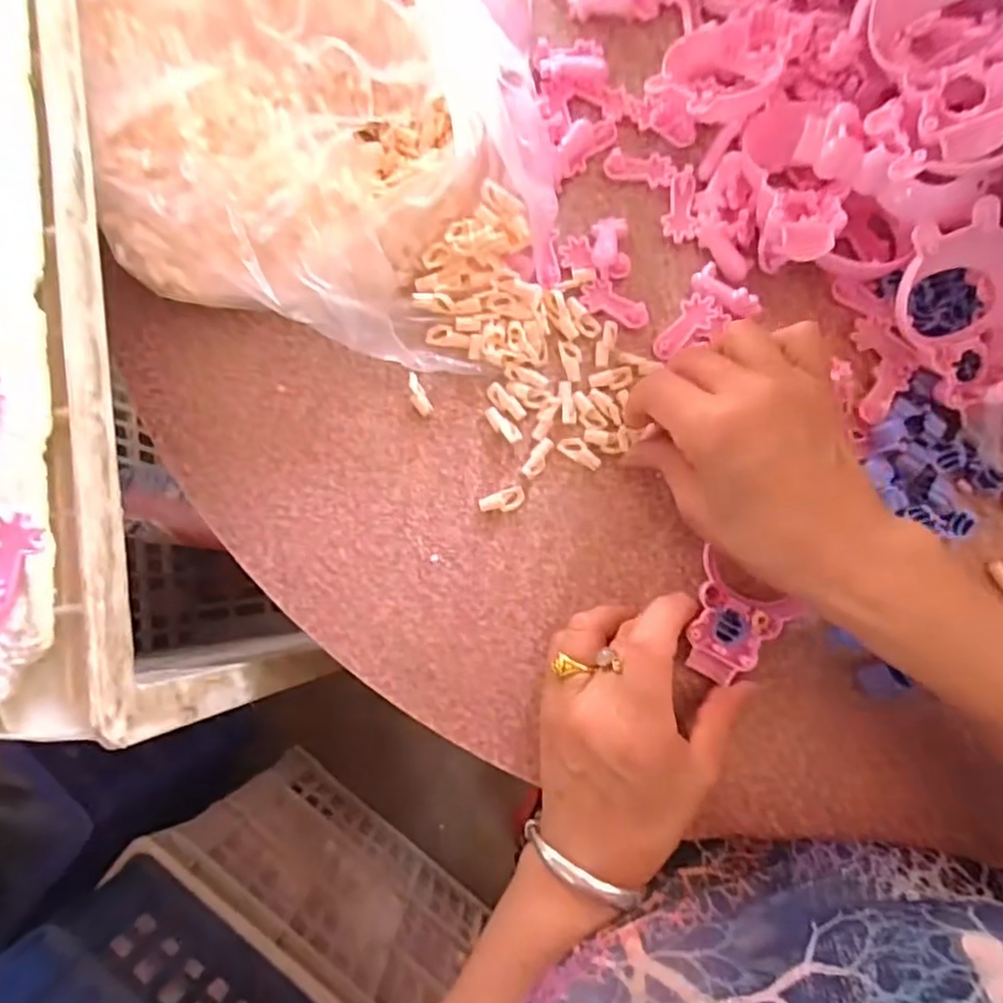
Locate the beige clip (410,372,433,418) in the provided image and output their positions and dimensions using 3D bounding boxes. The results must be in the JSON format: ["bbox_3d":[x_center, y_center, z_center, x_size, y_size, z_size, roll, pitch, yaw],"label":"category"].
[{"bbox_3d":[-0.046,-0.059,0.354,0.010,0.008,0.024,-19,99,1],"label":"beige clip"}]

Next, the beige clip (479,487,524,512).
[{"bbox_3d":[0.000,0.000,0.348,0.025,0.006,0.012,-16,83,-11],"label":"beige clip"}]

